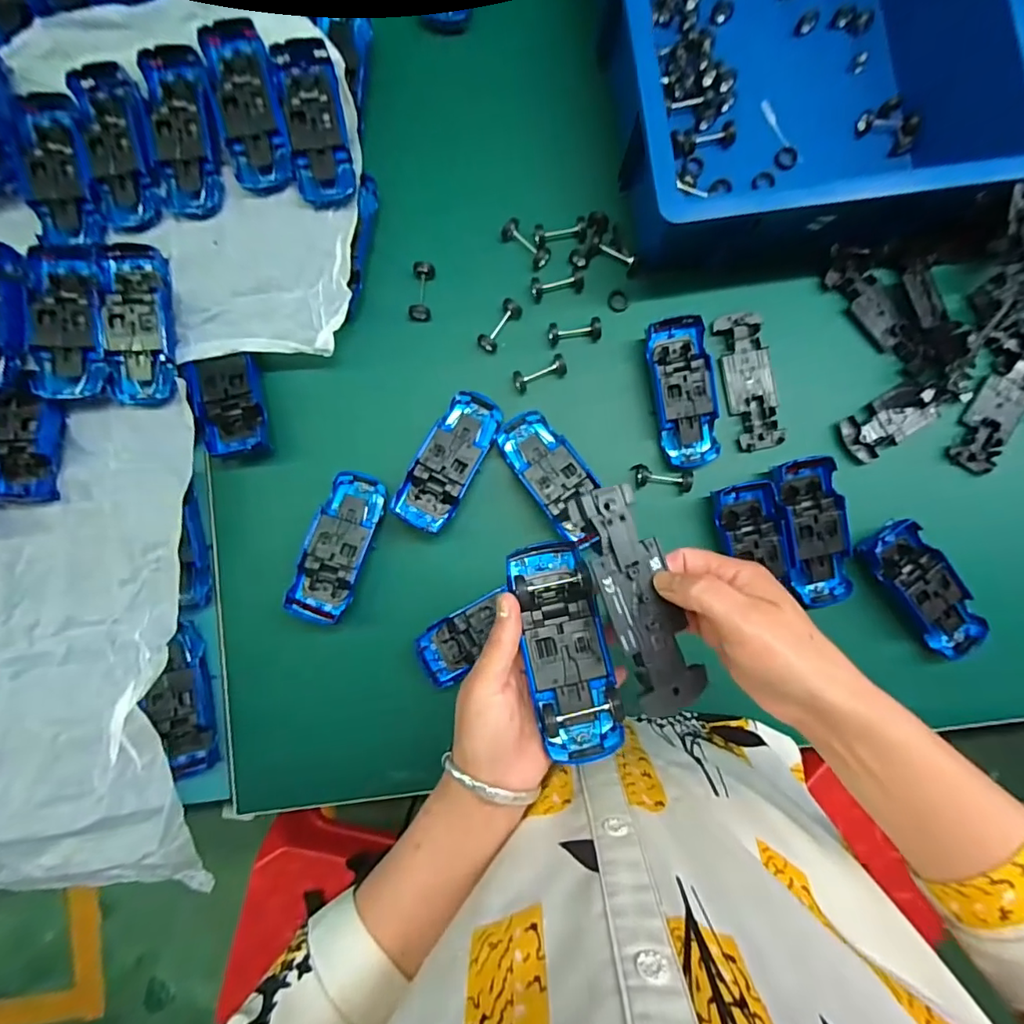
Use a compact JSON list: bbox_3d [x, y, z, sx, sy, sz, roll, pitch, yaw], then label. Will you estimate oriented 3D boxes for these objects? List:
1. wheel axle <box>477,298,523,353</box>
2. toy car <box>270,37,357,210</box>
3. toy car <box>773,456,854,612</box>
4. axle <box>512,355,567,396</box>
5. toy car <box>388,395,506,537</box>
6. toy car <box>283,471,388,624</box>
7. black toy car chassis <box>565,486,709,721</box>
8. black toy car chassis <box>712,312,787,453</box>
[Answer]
[{"bbox_3d":[-0.011,-0.168,0.483,0.018,0.017,0.048,36,84,0],"label":"wheel axle"},{"bbox_3d":[-0.169,-0.335,0.459,0.049,0.025,0.139,-11,86,-4],"label":"toy car"},{"bbox_3d":[0.260,0.019,0.464,0.057,0.030,0.127,-11,86,-4],"label":"toy car"},{"bbox_3d":[0.025,-0.125,0.481,0.048,0.021,0.019,-22,87,-5],"label":"axle"},{"bbox_3d":[-0.055,-0.044,0.469,0.050,0.033,0.128,28,84,-1],"label":"toy car"},{"bbox_3d":[-0.150,0.030,0.468,0.051,0.046,0.128,17,84,-2],"label":"toy car"},{"bbox_3d":[0.072,0.048,0.298,0.041,0.014,0.127,-20,87,-5],"label":"black toy car chassis"},{"bbox_3d":[0.219,-0.120,0.486,0.045,0.009,0.125,-10,86,-4],"label":"black toy car chassis"}]

